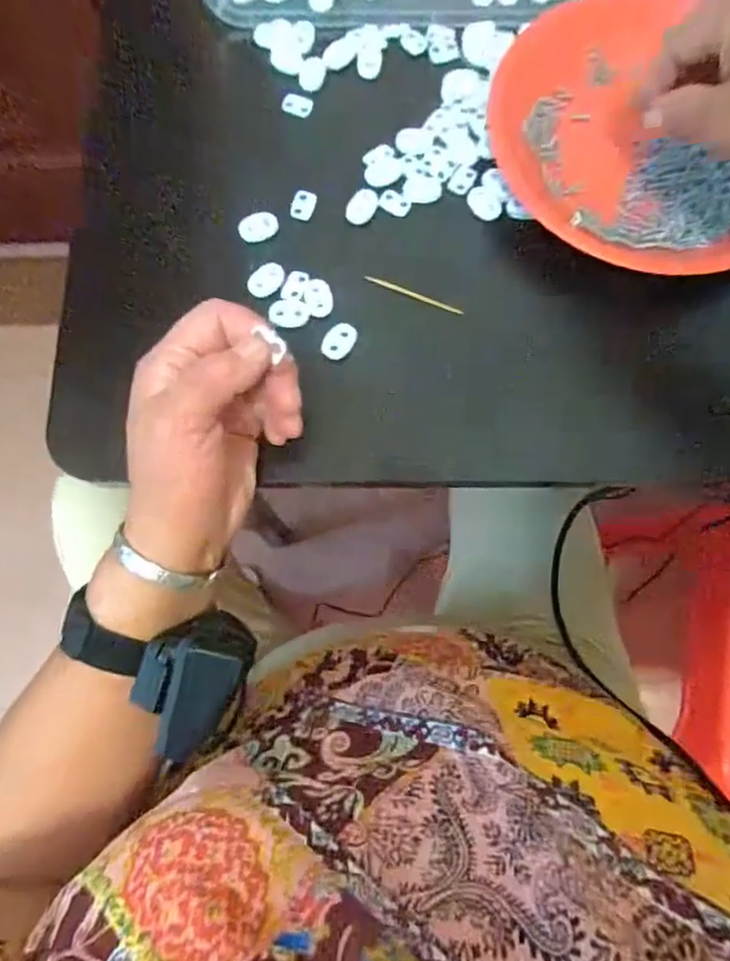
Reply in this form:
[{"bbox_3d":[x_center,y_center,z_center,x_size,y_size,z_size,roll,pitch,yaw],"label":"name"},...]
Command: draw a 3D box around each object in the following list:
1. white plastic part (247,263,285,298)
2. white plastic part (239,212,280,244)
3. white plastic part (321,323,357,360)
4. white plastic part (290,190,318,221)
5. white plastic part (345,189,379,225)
[{"bbox_3d":[-0.057,-0.117,0.346,0.016,0.006,0.023,42,80,8],"label":"white plastic part"},{"bbox_3d":[-0.063,-0.151,0.352,0.024,0.006,0.015,-20,78,-5],"label":"white plastic part"},{"bbox_3d":[-0.015,-0.079,0.338,0.016,0.004,0.023,31,79,6],"label":"white plastic part"},{"bbox_3d":[-0.037,-0.168,0.360,0.014,0.004,0.020,14,77,3],"label":"white plastic part"},{"bbox_3d":[-0.002,-0.166,0.360,0.016,0.004,0.023,43,80,8],"label":"white plastic part"}]

